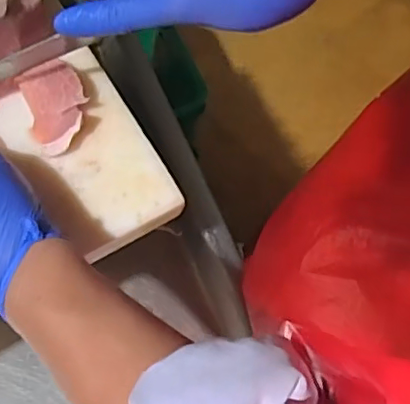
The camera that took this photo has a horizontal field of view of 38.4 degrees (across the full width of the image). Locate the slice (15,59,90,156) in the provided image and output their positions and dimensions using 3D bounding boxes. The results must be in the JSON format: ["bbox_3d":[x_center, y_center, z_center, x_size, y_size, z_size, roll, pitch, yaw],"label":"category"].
[{"bbox_3d":[-0.105,-0.066,0.408,0.044,0.010,0.061,-23,76,14],"label":"slice"}]

